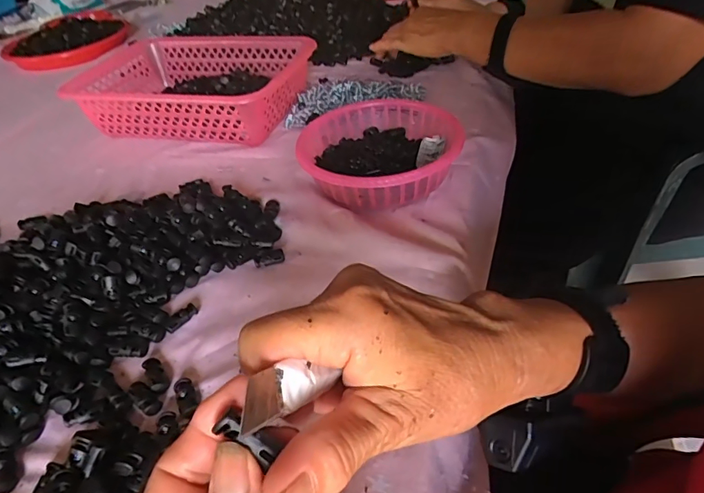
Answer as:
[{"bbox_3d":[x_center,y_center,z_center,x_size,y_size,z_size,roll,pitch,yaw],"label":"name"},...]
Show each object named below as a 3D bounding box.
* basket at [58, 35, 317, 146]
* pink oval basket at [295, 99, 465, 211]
[{"bbox_3d":[-0.231,-0.227,0.668,0.307,0.071,0.200,7,43,15],"label":"basket"},{"bbox_3d":[0.031,-0.101,0.509,0.169,0.047,0.171,-5,41,3],"label":"pink oval basket"}]

